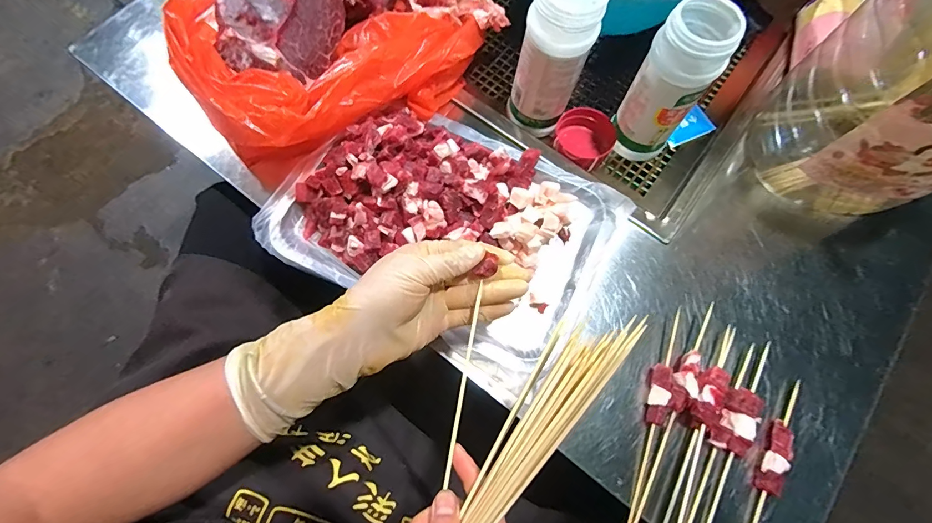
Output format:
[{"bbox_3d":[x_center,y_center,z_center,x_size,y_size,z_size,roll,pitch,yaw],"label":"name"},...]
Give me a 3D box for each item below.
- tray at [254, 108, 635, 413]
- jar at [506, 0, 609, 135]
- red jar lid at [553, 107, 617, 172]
[{"bbox_3d":[-0.018,-0.045,0.386,0.304,0.050,0.224,31,74,8],"label":"tray"},{"bbox_3d":[0.083,-0.196,0.400,0.062,0.147,0.059,0,73,-1],"label":"jar"},{"bbox_3d":[0.132,-0.139,0.460,0.067,0.022,0.069,0,73,-1],"label":"red jar lid"}]

